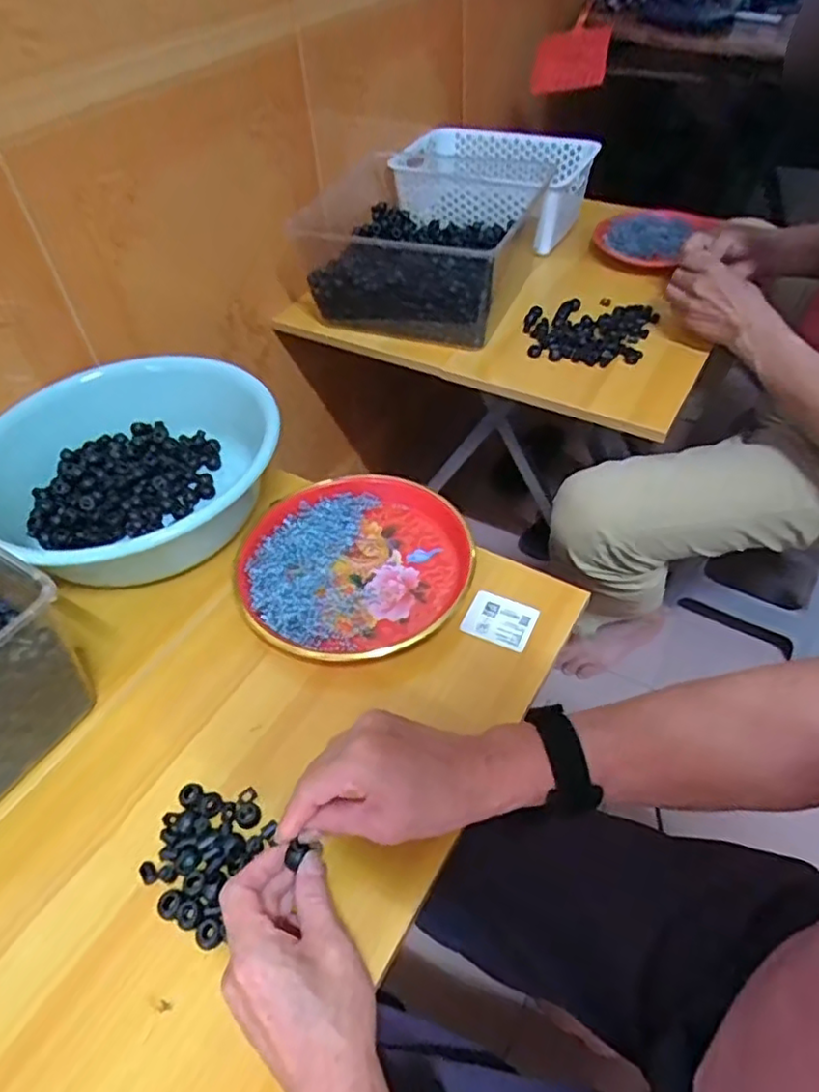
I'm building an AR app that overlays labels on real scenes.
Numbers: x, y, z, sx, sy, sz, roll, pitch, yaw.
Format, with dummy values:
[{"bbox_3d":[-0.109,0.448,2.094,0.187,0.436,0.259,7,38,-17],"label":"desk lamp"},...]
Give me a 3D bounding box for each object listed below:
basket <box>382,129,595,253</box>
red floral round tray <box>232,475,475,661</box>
[{"bbox_3d":[0.124,-0.588,1.055,0.299,0.112,0.215,32,57,29],"label":"basket"},{"bbox_3d":[-0.052,0.014,0.620,0.217,0.031,0.196,-14,49,-9],"label":"red floral round tray"}]

